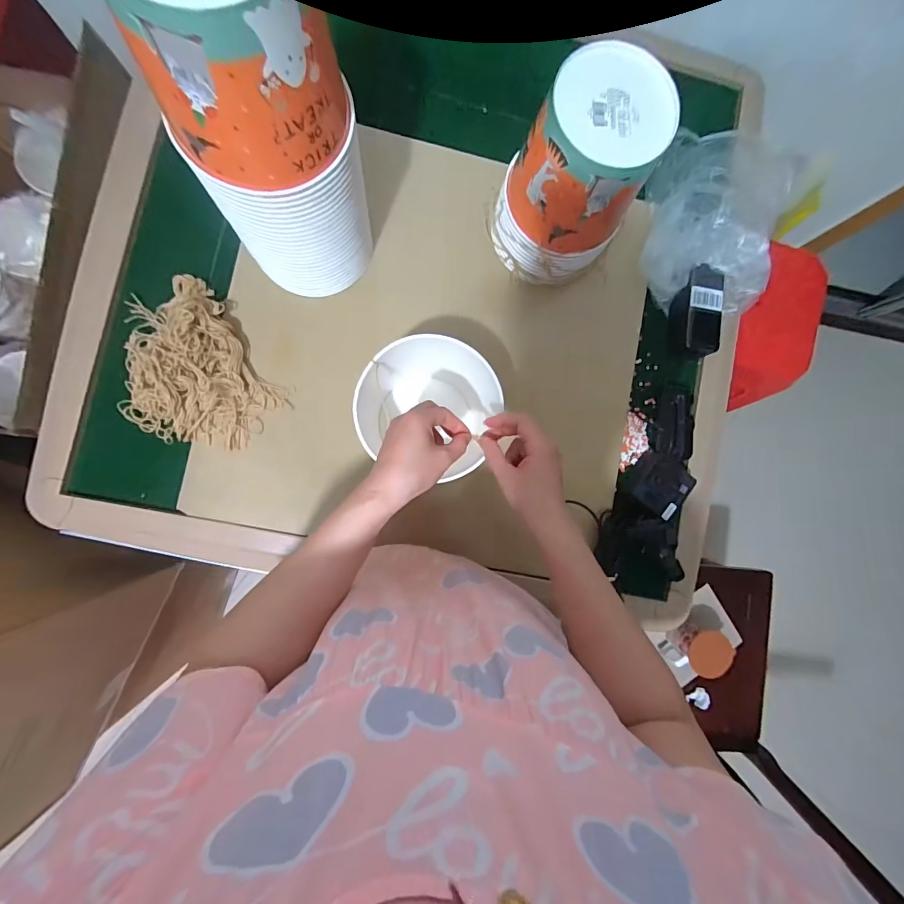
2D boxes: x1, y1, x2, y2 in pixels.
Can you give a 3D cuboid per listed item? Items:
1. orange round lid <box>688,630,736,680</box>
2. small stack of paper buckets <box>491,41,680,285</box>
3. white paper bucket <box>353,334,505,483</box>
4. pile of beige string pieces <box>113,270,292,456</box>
[{"bbox_3d":[0.548,0.429,0.849,0.094,0.012,0.086,-47,72,12],"label":"orange round lid"},{"bbox_3d":[0.142,-0.323,0.495,0.150,0.217,0.130,33,83,-3],"label":"small stack of paper buckets"},{"bbox_3d":[-0.032,-0.057,0.504,0.149,0.138,0.149,0,86,-6],"label":"white paper bucket"},{"bbox_3d":[-0.350,-0.107,0.519,0.182,0.049,0.235,-36,91,-8],"label":"pile of beige string pieces"}]

